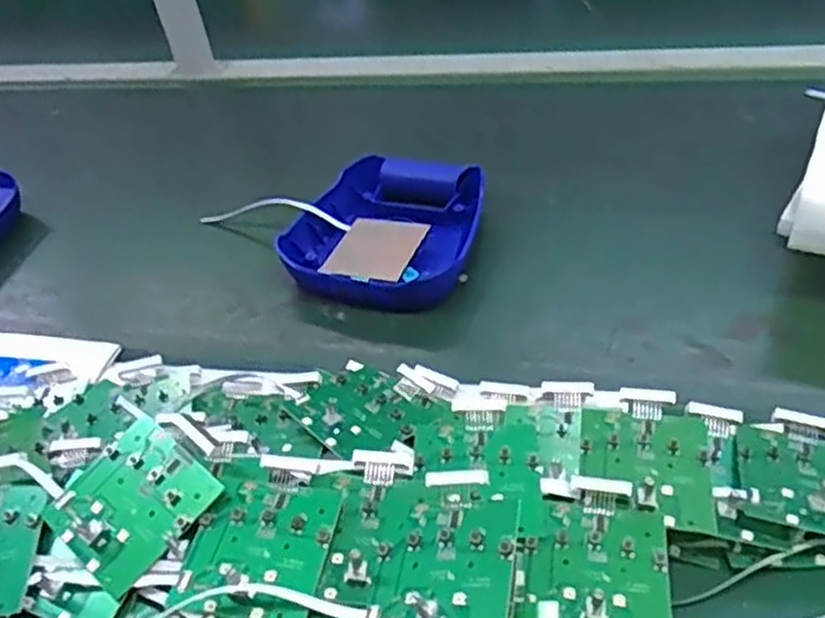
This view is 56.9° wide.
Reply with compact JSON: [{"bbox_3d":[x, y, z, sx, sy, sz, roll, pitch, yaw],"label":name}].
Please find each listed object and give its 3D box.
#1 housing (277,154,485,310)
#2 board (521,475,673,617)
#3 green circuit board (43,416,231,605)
[{"bbox_3d":[-0.019,-0.077,0.698,0.161,0.050,0.171,12,46,24],"label":"housing"},{"bbox_3d":[0.097,0.130,0.407,0.075,0.011,0.096,0,43,11],"label":"board"},{"bbox_3d":[-0.157,0.108,0.427,0.074,0.013,0.077,34,68,24],"label":"green circuit board"}]

